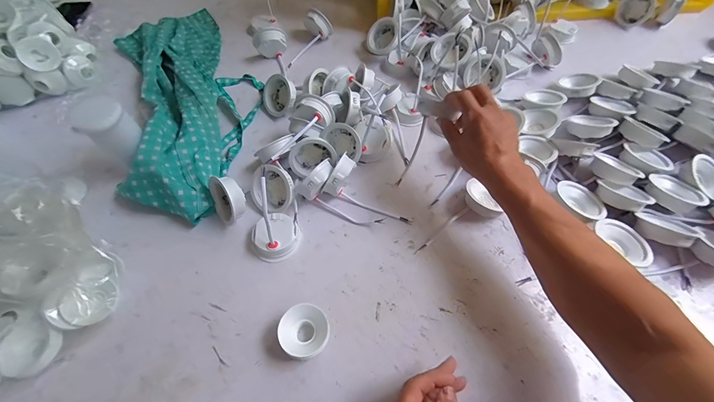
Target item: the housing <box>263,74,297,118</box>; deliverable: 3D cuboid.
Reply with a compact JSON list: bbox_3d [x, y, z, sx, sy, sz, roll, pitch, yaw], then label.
[{"bbox_3d":[-0.141,-0.194,0.582,0.070,0.030,0.065,-17,89,29],"label":"housing"}]

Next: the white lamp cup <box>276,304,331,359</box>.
[{"bbox_3d":[-0.061,0.154,0.373,0.056,0.037,0.055,0,57,0],"label":"white lamp cup"}]

